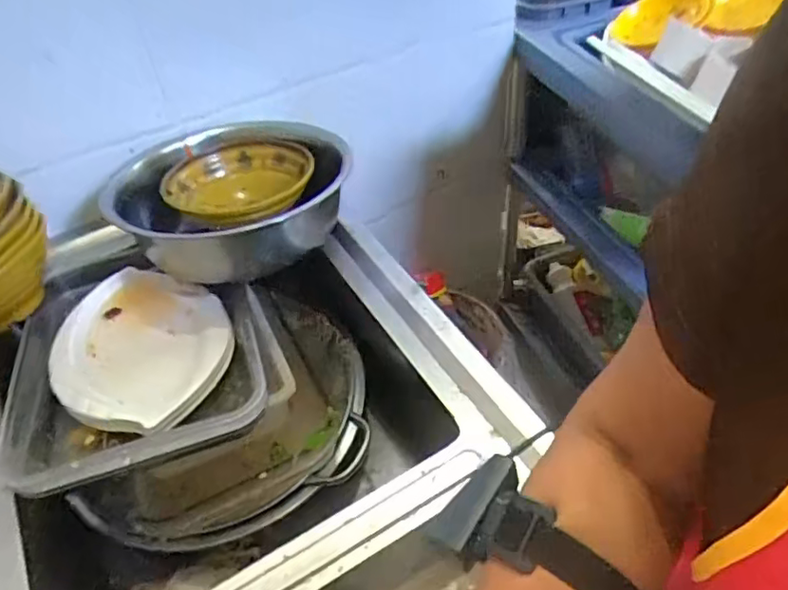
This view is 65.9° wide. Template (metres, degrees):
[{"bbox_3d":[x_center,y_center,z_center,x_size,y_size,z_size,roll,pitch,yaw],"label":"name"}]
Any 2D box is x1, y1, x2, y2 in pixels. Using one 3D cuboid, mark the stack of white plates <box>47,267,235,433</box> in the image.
[{"bbox_3d":[-0.307,0.056,0.727,0.263,0.043,0.207,19,49,23],"label":"stack of white plates"}]

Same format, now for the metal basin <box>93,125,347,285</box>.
[{"bbox_3d":[-0.206,-0.121,0.802,0.273,0.122,0.262,-3,44,3],"label":"metal basin"}]

